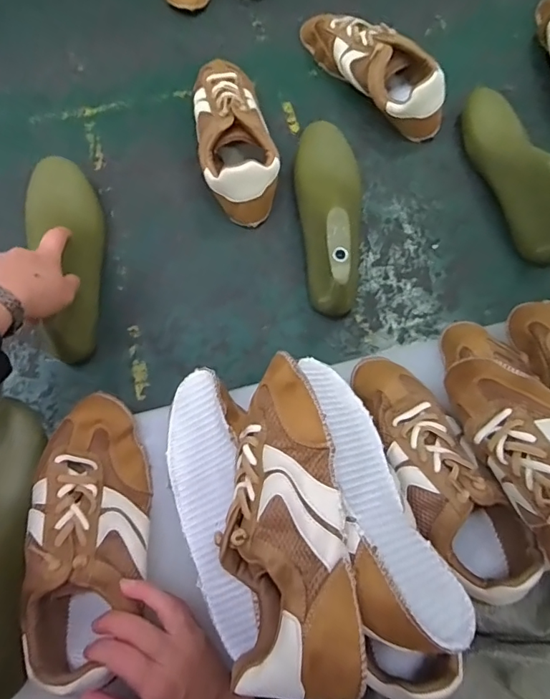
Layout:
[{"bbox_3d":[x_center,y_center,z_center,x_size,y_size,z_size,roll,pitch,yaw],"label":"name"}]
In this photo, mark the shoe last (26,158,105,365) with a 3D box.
[{"bbox_3d":[-0.234,-0.104,0.535,0.075,0.067,0.237,-10,70,-5],"label":"shoe last"}]

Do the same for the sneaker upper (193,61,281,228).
[{"bbox_3d":[-0.052,-0.265,0.589,0.089,0.066,0.216,-9,74,-5],"label":"sneaker upper"}]

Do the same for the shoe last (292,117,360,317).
[{"bbox_3d":[0.061,-0.164,0.557,0.072,0.088,0.245,0,73,-2],"label":"shoe last"}]

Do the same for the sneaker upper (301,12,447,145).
[{"bbox_3d":[0.131,-0.378,0.630,0.088,0.067,0.232,-39,78,-12],"label":"sneaker upper"}]

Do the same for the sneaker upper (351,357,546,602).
[{"bbox_3d":[0.145,0.109,0.436,0.079,0.079,0.230,-28,78,-9],"label":"sneaker upper"}]

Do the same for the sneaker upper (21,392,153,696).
[{"bbox_3d":[-0.157,0.152,0.413,0.085,0.074,0.220,2,65,-1],"label":"sneaker upper"}]

